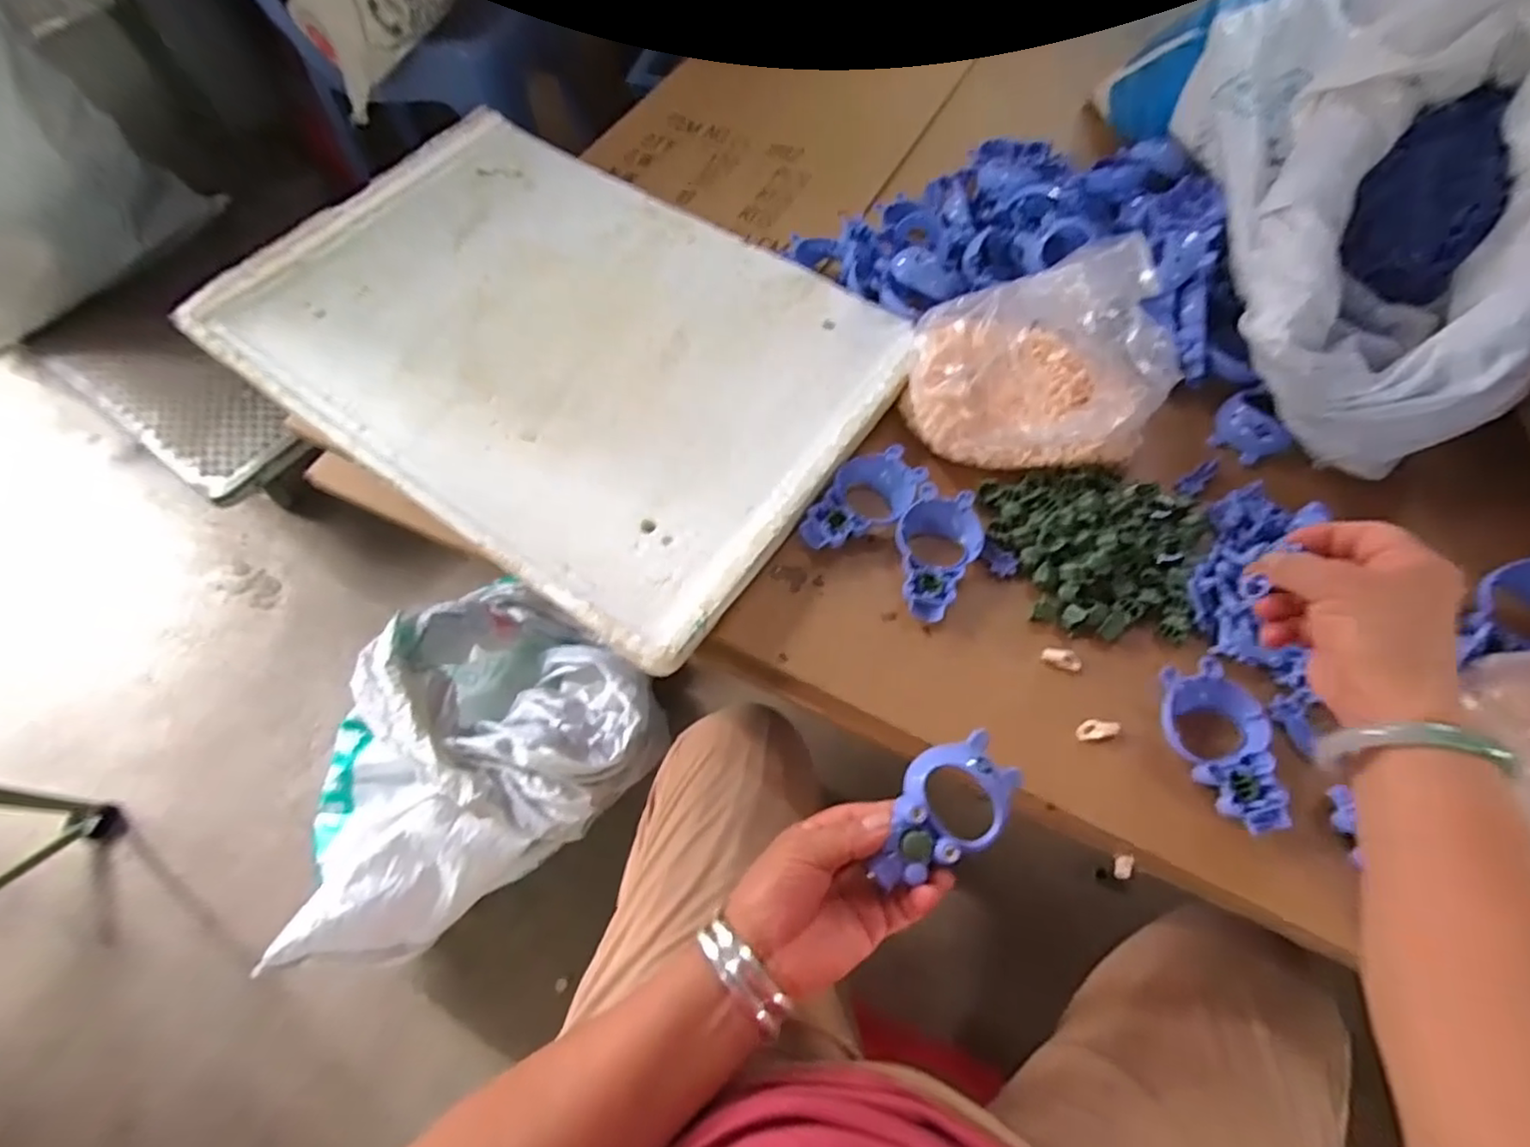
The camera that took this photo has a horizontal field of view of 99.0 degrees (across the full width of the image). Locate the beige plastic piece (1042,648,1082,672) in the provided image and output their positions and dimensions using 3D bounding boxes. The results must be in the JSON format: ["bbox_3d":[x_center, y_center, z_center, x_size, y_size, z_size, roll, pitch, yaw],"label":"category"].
[{"bbox_3d":[0.207,0.059,0.456,0.027,0.005,0.012,14,63,9],"label":"beige plastic piece"}]

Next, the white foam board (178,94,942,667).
[{"bbox_3d":[-0.184,-0.212,0.576,0.562,0.035,0.382,32,67,18],"label":"white foam board"}]

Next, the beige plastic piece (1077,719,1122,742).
[{"bbox_3d":[0.221,0.103,0.433,0.029,0.006,0.014,-7,61,-1],"label":"beige plastic piece"}]

